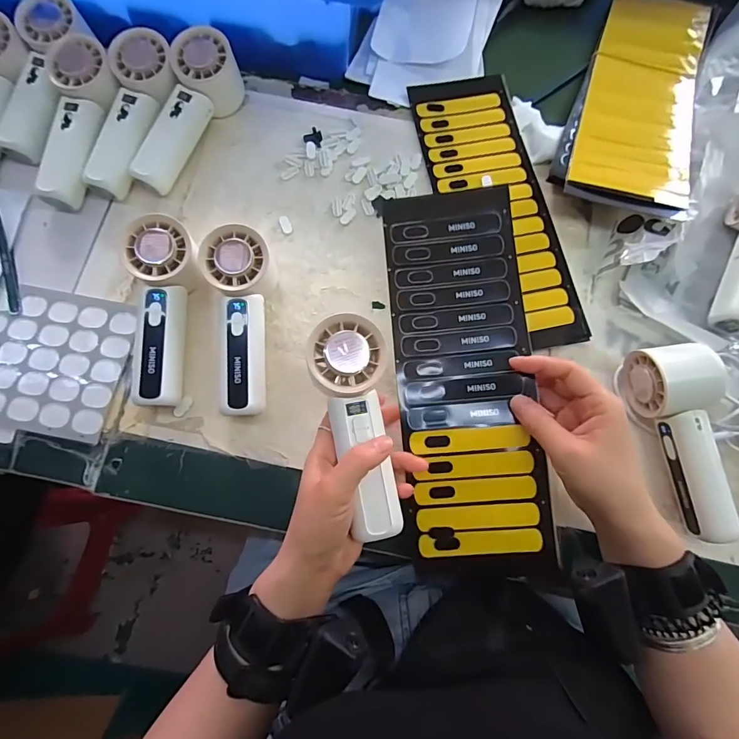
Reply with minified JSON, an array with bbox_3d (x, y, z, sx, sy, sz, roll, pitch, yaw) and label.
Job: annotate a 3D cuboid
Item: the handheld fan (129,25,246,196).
[{"bbox_3d":[-0.174,-0.243,0.401,0.060,0.050,0.156,16,76,5],"label":"handheld fan"}]

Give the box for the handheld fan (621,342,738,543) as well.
[{"bbox_3d":[0.260,0.056,0.335,0.053,0.049,0.154,-11,75,-2],"label":"handheld fan"}]

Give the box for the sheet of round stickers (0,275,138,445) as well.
[{"bbox_3d":[-0.283,-0.010,0.367,0.134,0.004,0.122,10,75,3],"label":"sheet of round stickers"}]

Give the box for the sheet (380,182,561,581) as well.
[{"bbox_3d":[0.076,0.003,0.334,0.105,0.010,0.309,-6,81,4],"label":"sheet"}]

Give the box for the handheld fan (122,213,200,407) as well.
[{"bbox_3d":[-0.173,-0.048,0.346,0.051,0.043,0.155,-1,75,0],"label":"handheld fan"}]

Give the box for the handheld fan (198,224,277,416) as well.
[{"bbox_3d":[-0.107,-0.039,0.360,0.056,0.056,0.156,-8,75,-2],"label":"handheld fan"}]

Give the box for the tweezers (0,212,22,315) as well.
[{"bbox_3d":[-0.338,-0.109,0.386,0.012,0.008,0.122,-17,76,-4],"label":"tweezers"}]

